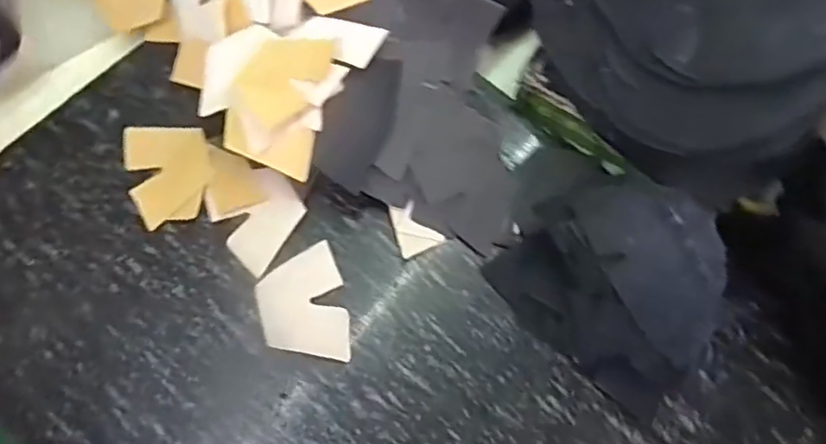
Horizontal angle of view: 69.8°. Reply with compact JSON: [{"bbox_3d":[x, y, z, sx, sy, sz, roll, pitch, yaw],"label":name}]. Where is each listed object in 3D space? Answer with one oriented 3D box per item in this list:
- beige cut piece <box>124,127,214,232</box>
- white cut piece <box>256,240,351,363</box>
[{"bbox_3d":[-0.175,-0.039,0.426,0.059,0.008,0.077,-18,73,-8],"label":"beige cut piece"},{"bbox_3d":[-0.073,0.057,0.396,0.055,0.004,0.077,-14,72,-7],"label":"white cut piece"}]

